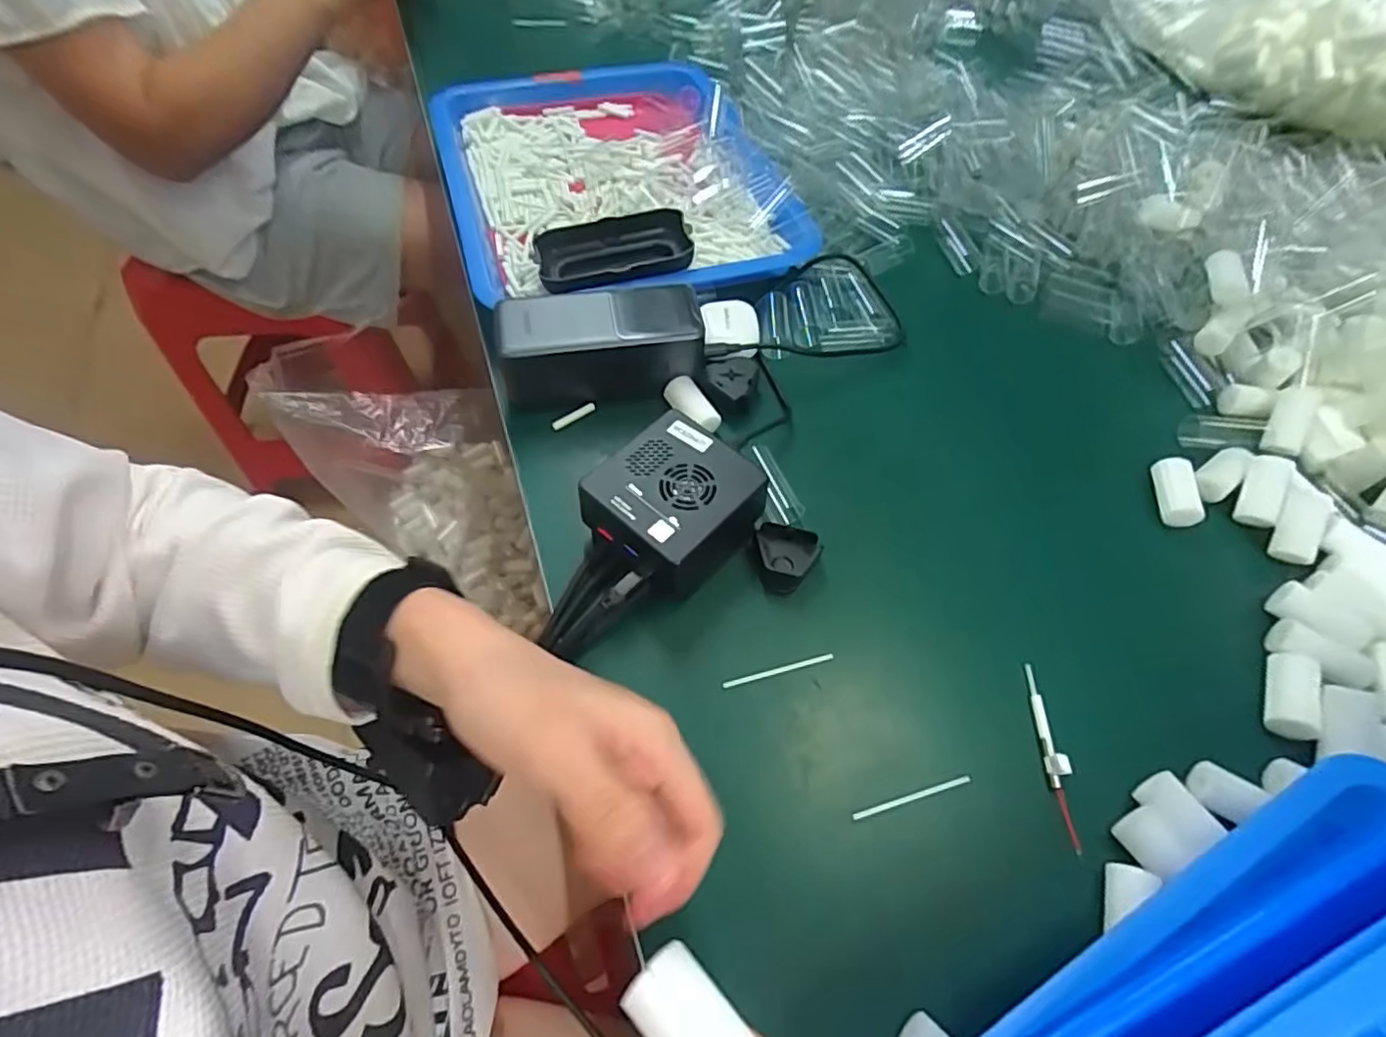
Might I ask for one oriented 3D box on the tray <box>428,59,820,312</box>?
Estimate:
[{"bbox_3d":[-0.075,-0.294,0.538,0.254,0.041,0.324,-16,59,-12],"label":"tray"}]

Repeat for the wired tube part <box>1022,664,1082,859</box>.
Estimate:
[{"bbox_3d":[0.175,0.113,0.309,0.008,0.007,0.086,2,57,-1],"label":"wired tube part"}]

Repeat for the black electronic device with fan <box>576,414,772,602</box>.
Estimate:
[{"bbox_3d":[-0.010,-0.006,0.349,0.079,0.043,0.081,36,63,19],"label":"black electronic device with fan"}]

